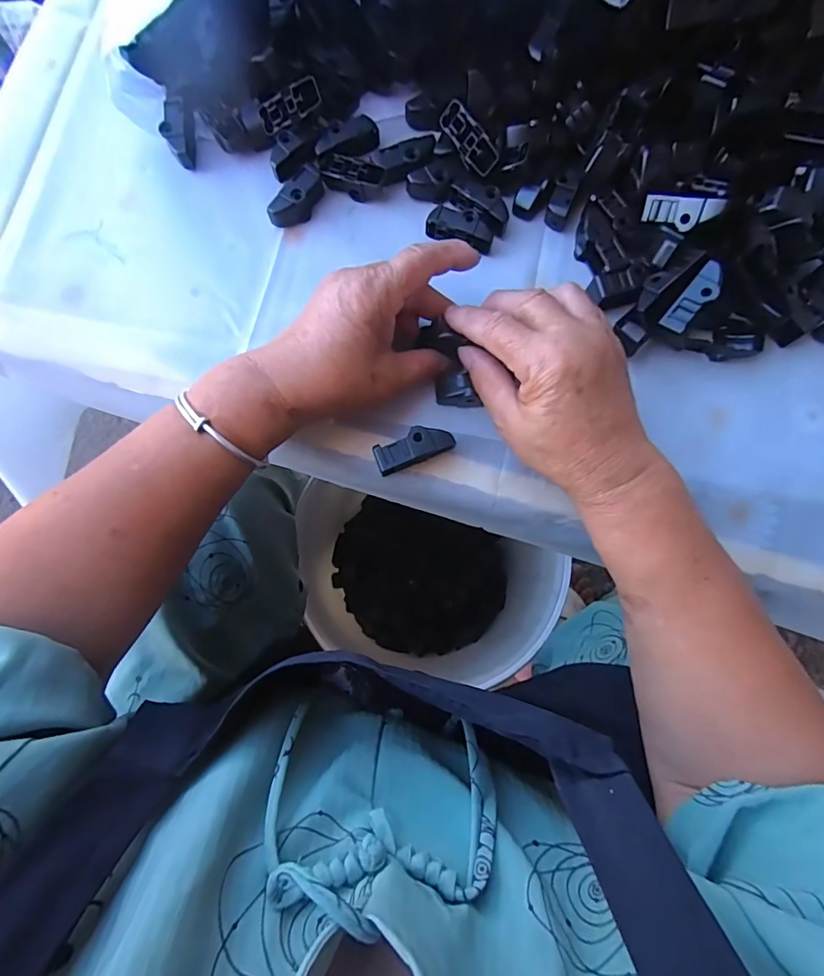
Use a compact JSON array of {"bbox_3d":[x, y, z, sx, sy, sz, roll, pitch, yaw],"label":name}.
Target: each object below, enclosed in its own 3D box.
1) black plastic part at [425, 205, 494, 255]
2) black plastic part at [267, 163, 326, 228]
[{"bbox_3d":[0.033,-0.175,0.333,0.045,0.015,0.020,18,79,2],"label":"black plastic part"},{"bbox_3d":[-0.078,-0.199,0.335,0.017,0.020,0.045,33,80,5],"label":"black plastic part"}]

